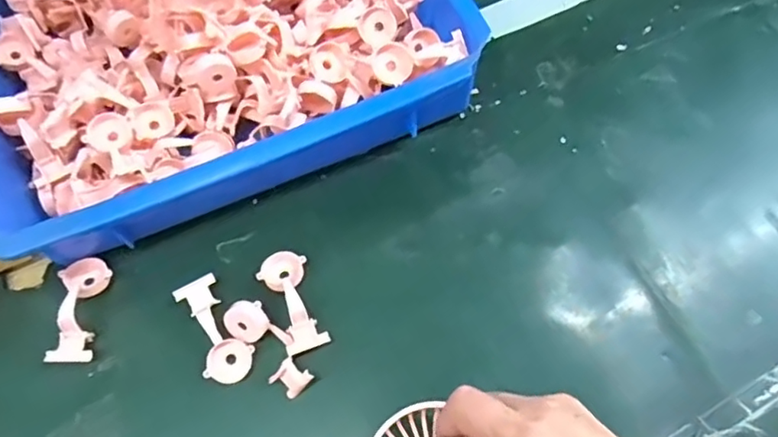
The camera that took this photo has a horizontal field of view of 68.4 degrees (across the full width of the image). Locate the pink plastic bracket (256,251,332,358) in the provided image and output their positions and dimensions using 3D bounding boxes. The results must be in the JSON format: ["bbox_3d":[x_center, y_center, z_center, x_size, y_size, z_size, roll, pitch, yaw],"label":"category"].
[{"bbox_3d":[-0.067,0.056,0.401,0.033,0.019,0.075,-24,70,-11],"label":"pink plastic bracket"}]

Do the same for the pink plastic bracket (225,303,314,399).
[{"bbox_3d":[-0.080,0.086,0.386,0.028,0.022,0.072,-40,73,-16],"label":"pink plastic bracket"}]

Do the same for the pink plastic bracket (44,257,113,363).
[{"bbox_3d":[-0.216,0.063,0.399,0.030,0.018,0.073,-2,67,-2],"label":"pink plastic bracket"}]

